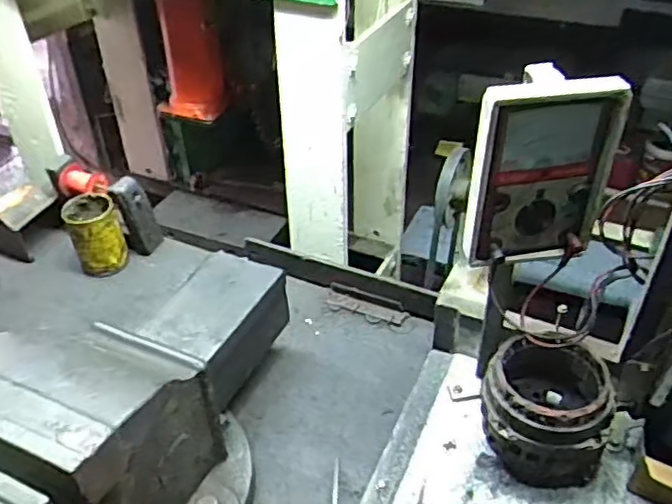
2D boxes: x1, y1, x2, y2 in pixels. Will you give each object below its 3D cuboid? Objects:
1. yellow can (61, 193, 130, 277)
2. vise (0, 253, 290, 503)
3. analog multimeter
[{"bbox_3d":[-0.382,-0.025,1.023,0.077,0.108,0.075,-23,44,-25],"label":"yellow can"},{"bbox_3d":[-0.192,0.153,0.648,0.199,0.239,0.454,24,45,27],"label":"vise"},{"bbox_3d":[0.179,-0.073,0.592,0.139,0.179,0.058,-9,37,-7],"label":"analog multimeter"}]

